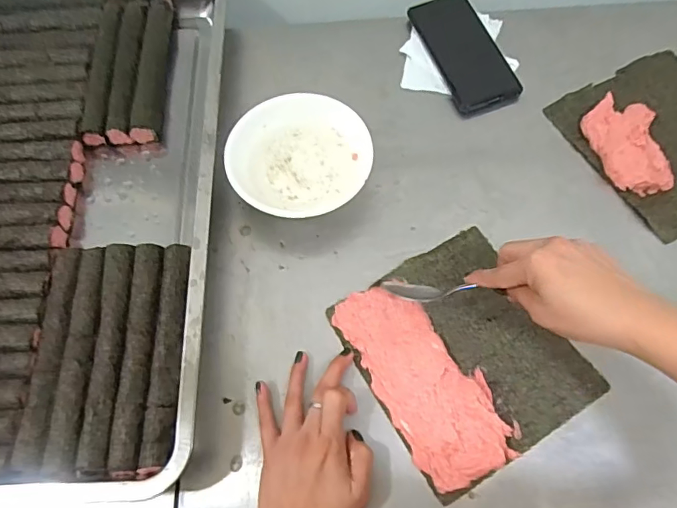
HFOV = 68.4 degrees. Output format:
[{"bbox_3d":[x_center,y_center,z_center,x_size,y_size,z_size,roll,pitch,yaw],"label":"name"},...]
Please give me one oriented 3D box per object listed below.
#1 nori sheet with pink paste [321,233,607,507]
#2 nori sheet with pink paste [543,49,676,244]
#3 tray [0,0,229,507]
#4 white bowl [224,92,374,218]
[{"bbox_3d":[0.113,0.087,0.454,0.174,0.015,0.192,-28,70,-13],"label":"nori sheet with pink paste"},{"bbox_3d":[0.360,-0.133,0.540,0.183,0.030,0.193,-27,69,-13],"label":"nori sheet with pink paste"},{"bbox_3d":[-0.318,-0.078,0.521,0.383,0.058,0.609,-1,66,-2],"label":"tray"},{"bbox_3d":[-0.042,-0.099,0.524,0.140,0.042,0.141,1,66,-2],"label":"white bowl"}]

